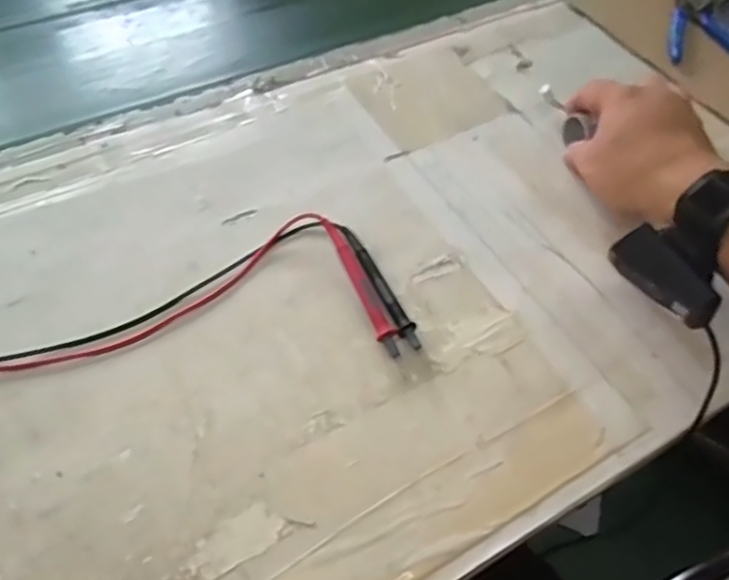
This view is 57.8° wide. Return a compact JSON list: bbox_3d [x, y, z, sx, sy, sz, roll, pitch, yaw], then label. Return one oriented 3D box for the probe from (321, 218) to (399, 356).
[{"bbox_3d":[-0.001,-0.005,0.448,0.014,0.016,0.108,-18,57,-17],"label":"probe"}]

